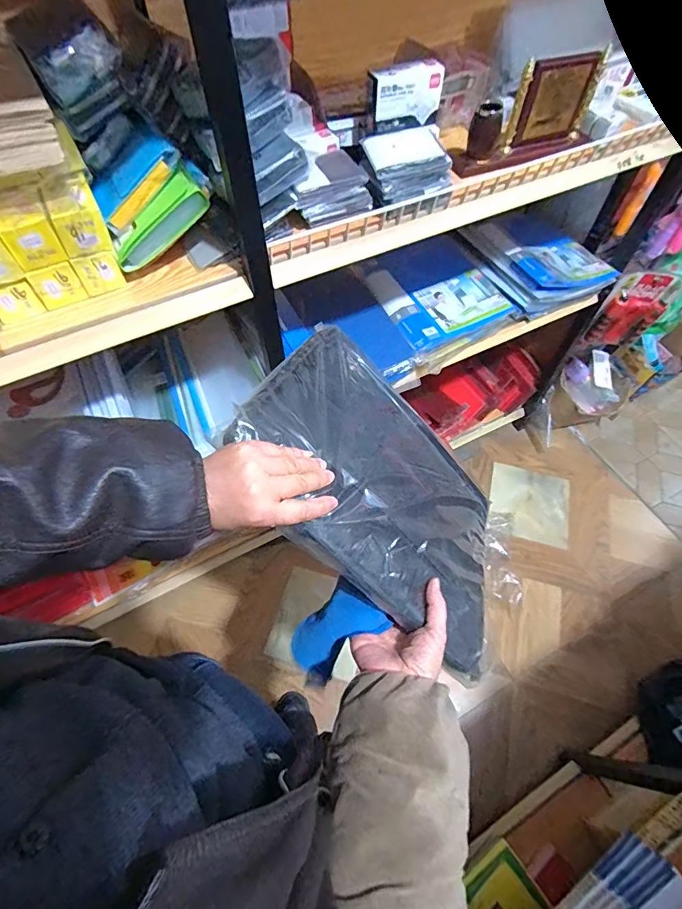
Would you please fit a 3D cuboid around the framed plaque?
[{"bbox_3d":[0.353,-0.577,0.721,0.169,0.126,0.021,-13,59,-8],"label":"framed plaque"}]

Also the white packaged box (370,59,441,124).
[{"bbox_3d":[0.097,-0.538,0.644,0.105,0.064,0.026,-16,60,-9],"label":"white packaged box"}]

